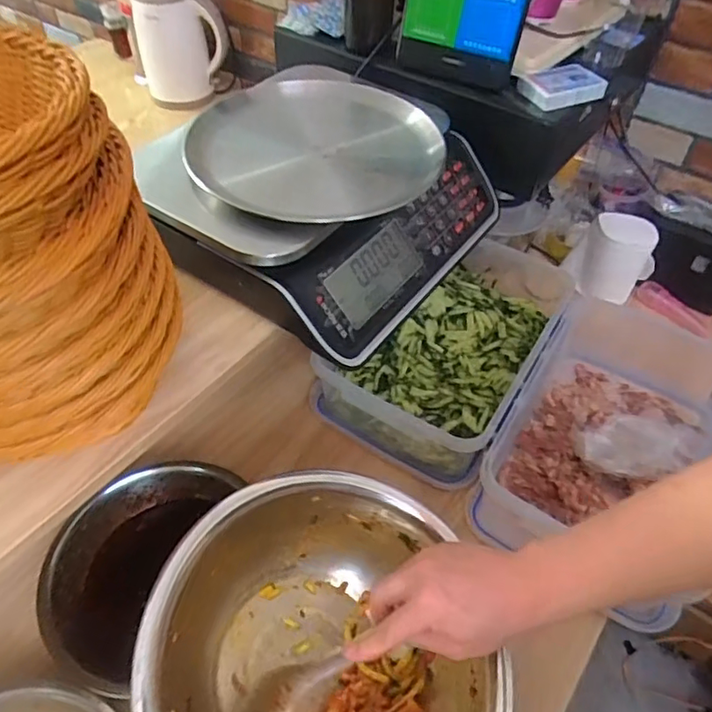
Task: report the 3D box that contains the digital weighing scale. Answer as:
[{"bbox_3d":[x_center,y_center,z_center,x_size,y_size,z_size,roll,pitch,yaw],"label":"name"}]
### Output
[{"bbox_3d":[-0.021,-0.174,0.592,0.266,0.125,0.315,25,54,19],"label":"digital weighing scale"}]

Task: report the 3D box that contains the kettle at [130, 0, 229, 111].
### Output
[{"bbox_3d":[-0.392,-0.699,1.270,0.194,0.233,0.139,-14,52,-12],"label":"kettle"}]

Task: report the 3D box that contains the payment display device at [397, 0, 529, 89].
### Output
[{"bbox_3d":[0.117,-0.377,0.637,0.140,0.108,0.046,17,52,13],"label":"payment display device"}]

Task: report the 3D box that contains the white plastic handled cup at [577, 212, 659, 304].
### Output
[{"bbox_3d":[0.417,-0.155,0.917,0.111,0.131,0.076,25,54,19],"label":"white plastic handled cup"}]

